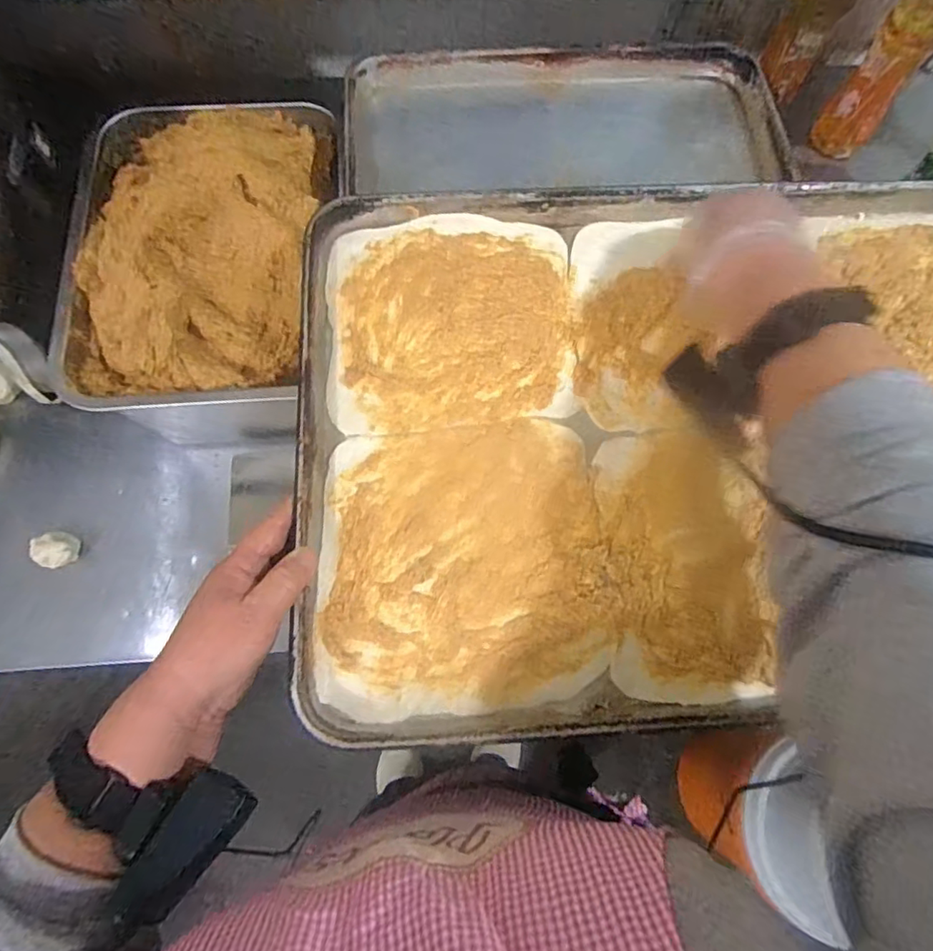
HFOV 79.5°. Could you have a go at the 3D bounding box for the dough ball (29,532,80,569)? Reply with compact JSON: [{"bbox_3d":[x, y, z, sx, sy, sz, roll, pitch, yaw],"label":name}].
[{"bbox_3d":[-0.420,0.075,0.572,0.037,0.024,0.036,1,71,-2],"label":"dough ball"}]

